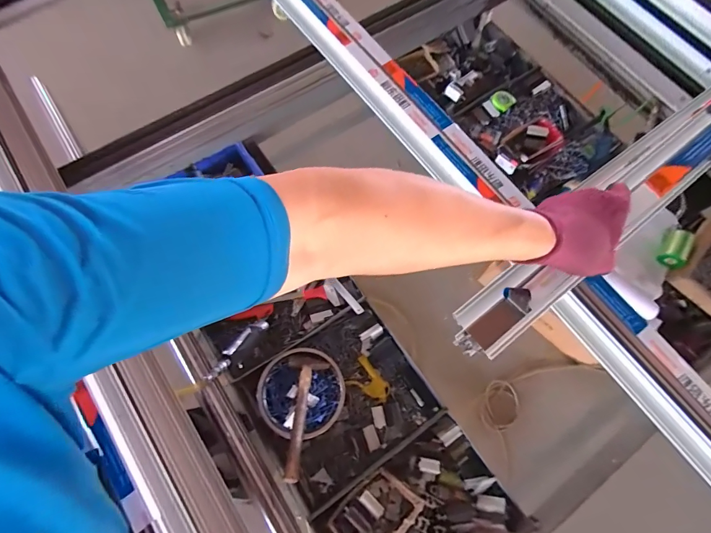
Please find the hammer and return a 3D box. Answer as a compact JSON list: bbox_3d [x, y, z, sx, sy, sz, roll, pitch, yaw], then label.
[{"bbox_3d":[-0.119,0.316,0.794,0.091,0.029,0.297,2,34,-1],"label":"hammer"}]

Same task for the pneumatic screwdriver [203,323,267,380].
[{"bbox_3d":[-0.271,0.184,0.838,0.040,0.252,0.030,22,113,6],"label":"pneumatic screwdriver"}]

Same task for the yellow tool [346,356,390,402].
[{"bbox_3d":[0.037,0.297,0.936,0.112,0.021,0.079,37,74,10],"label":"yellow tool"}]

